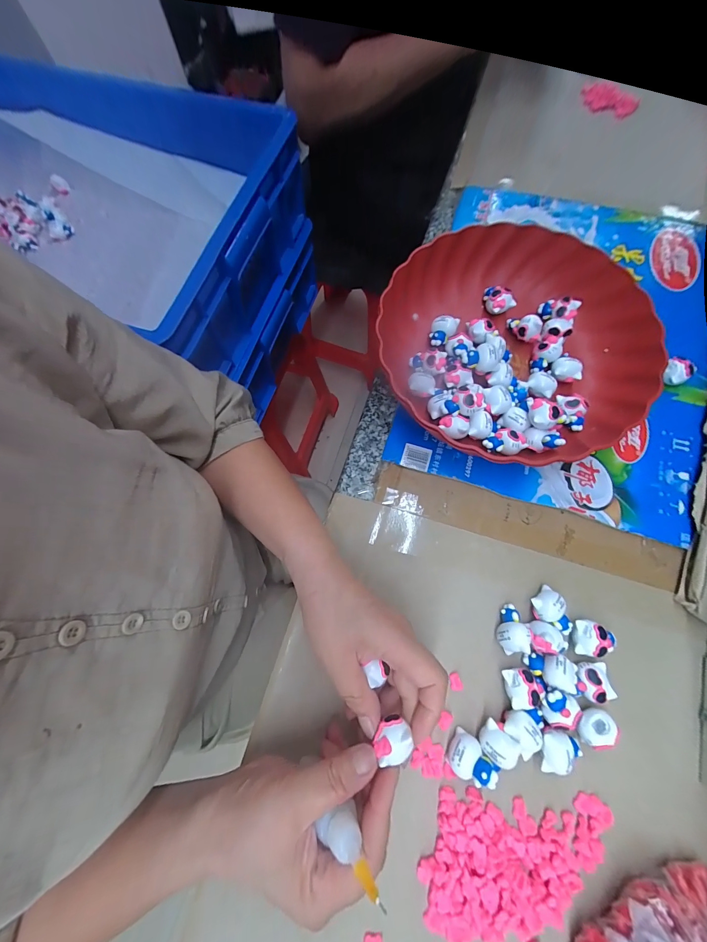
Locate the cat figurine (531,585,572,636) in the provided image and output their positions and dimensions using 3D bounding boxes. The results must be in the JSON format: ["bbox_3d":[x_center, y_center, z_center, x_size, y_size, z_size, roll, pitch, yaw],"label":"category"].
[{"bbox_3d":[0.159,0.114,0.257,0.024,0.020,0.034,-32,75,-8],"label":"cat figurine"}]

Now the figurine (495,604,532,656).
[{"bbox_3d":[0.123,0.126,0.253,0.022,0.024,0.033,-15,74,-3],"label":"figurine"}]

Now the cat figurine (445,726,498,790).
[{"bbox_3d":[0.084,0.207,0.228,0.028,0.024,0.025,29,76,9],"label":"cat figurine"}]

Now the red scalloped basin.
[{"bbox_3d":[0.149,-0.119,0.308,0.243,0.058,0.237,0,73,1],"label":"red scalloped basin"}]

